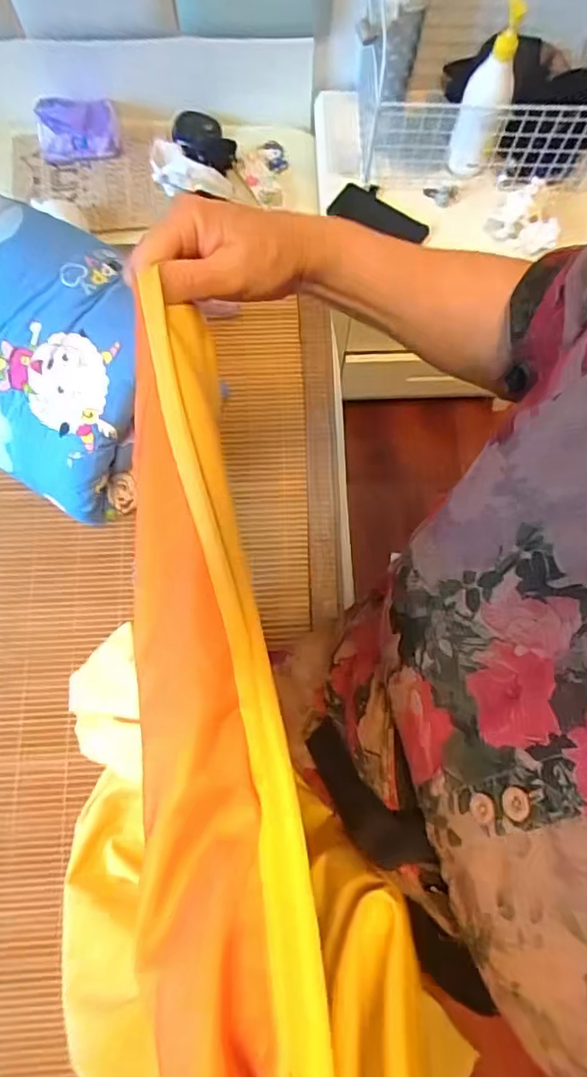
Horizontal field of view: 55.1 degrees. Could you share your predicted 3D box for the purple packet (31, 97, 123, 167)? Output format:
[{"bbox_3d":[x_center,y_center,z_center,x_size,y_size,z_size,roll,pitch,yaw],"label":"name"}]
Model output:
[{"bbox_3d":[-0.383,-0.729,1.004,0.136,0.055,0.088,-7,76,-2],"label":"purple packet"}]

